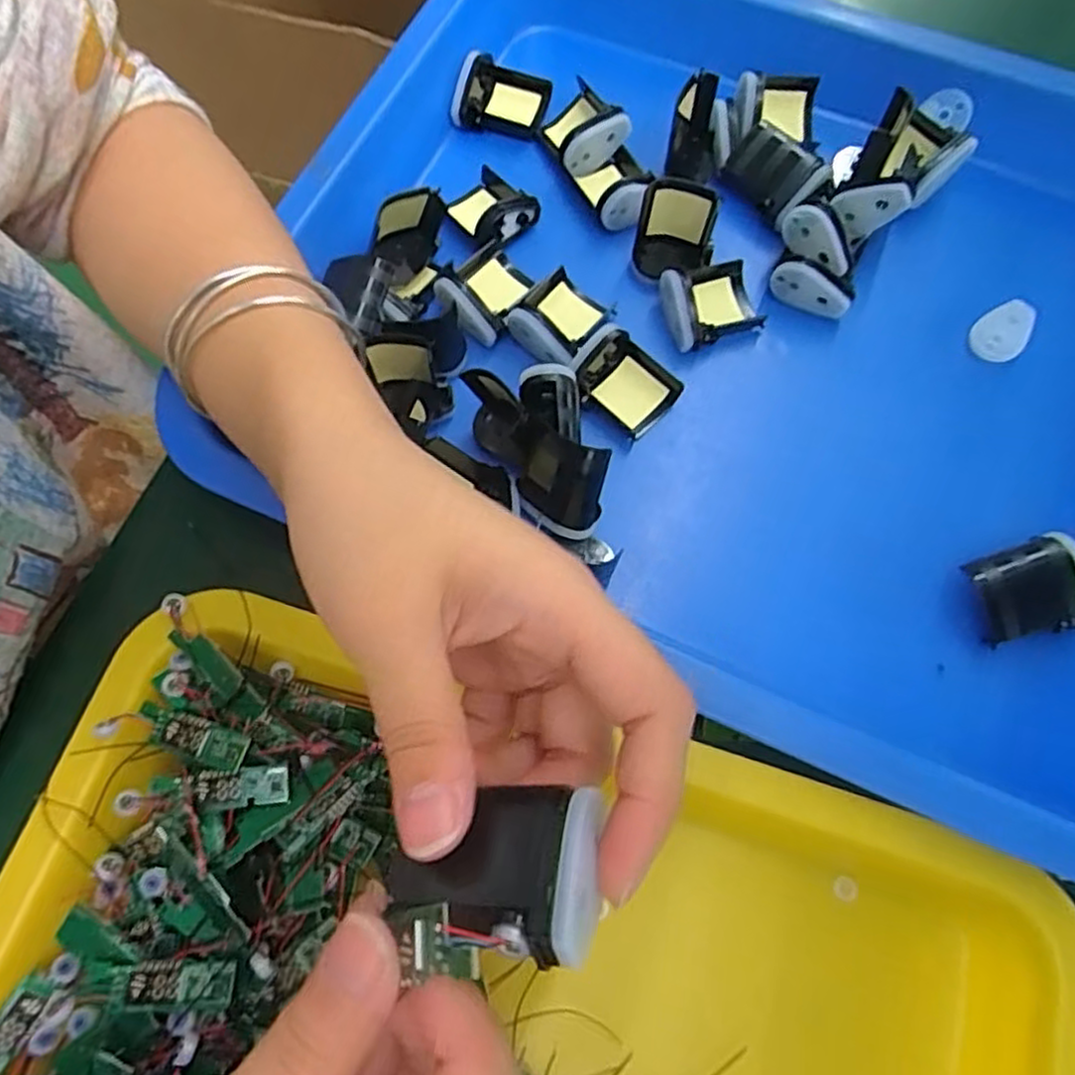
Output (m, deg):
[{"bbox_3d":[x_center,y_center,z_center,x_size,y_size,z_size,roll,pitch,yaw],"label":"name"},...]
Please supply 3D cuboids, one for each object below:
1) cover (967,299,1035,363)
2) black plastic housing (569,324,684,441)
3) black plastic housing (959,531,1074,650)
[{"bbox_3d":[0.209,-0.092,0.318,0.033,0.007,0.022,-36,75,-11],"label":"cover"},{"bbox_3d":[0.038,-0.067,0.301,0.032,0.017,0.040,-40,76,-13],"label":"black plastic housing"},{"bbox_3d":[0.186,0.021,0.270,0.040,0.023,0.035,-20,73,-7],"label":"black plastic housing"}]

